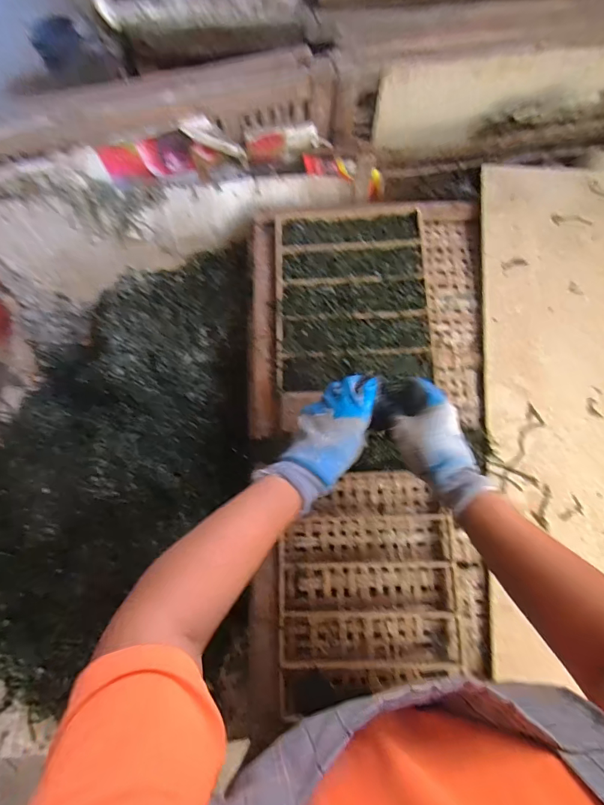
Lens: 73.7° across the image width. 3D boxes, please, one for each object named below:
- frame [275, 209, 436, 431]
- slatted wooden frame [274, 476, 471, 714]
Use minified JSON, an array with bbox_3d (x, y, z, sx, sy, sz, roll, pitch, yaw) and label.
[{"bbox_3d":[0.078,-0.145,0.613,0.227,0.021,0.337,-2,77,3],"label":"frame"},{"bbox_3d":[0.089,0.241,0.541,0.241,0.029,0.291,-3,77,2],"label":"slatted wooden frame"}]

